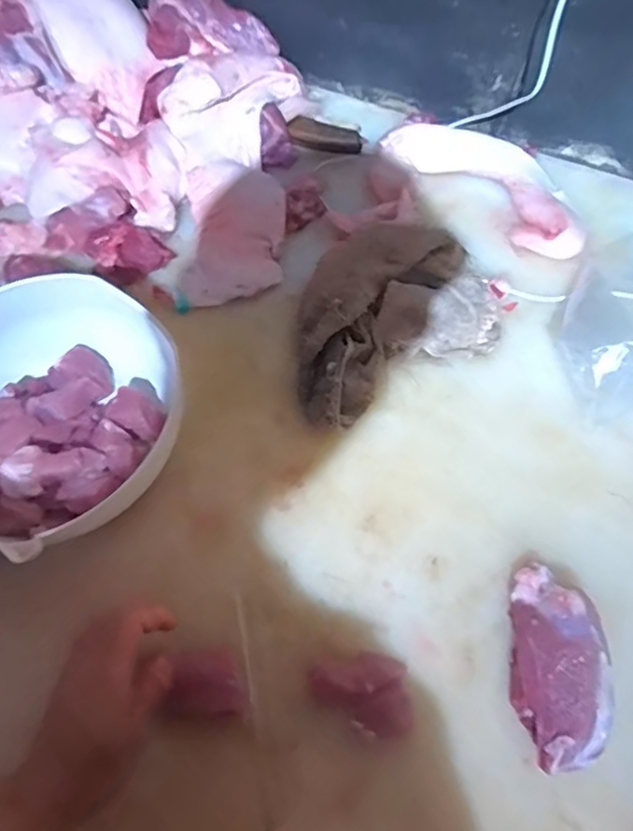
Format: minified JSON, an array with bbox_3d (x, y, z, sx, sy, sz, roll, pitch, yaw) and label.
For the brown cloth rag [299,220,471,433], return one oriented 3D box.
[{"bbox_3d":[0.037,-0.097,0.578,0.126,0.066,0.204,30,71,10],"label":"brown cloth rag"}]

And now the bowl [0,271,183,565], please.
[{"bbox_3d":[-0.226,0.009,0.512,0.213,0.099,0.219,1,68,-1],"label":"bowl"}]

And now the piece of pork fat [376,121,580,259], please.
[{"bbox_3d":[0.201,-0.266,0.668,0.232,0.035,0.108,36,72,12],"label":"piece of pork fat"}]

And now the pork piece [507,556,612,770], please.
[{"bbox_3d":[0.188,0.194,0.476,0.065,0.051,0.143,1,68,-1],"label":"pork piece"}]

